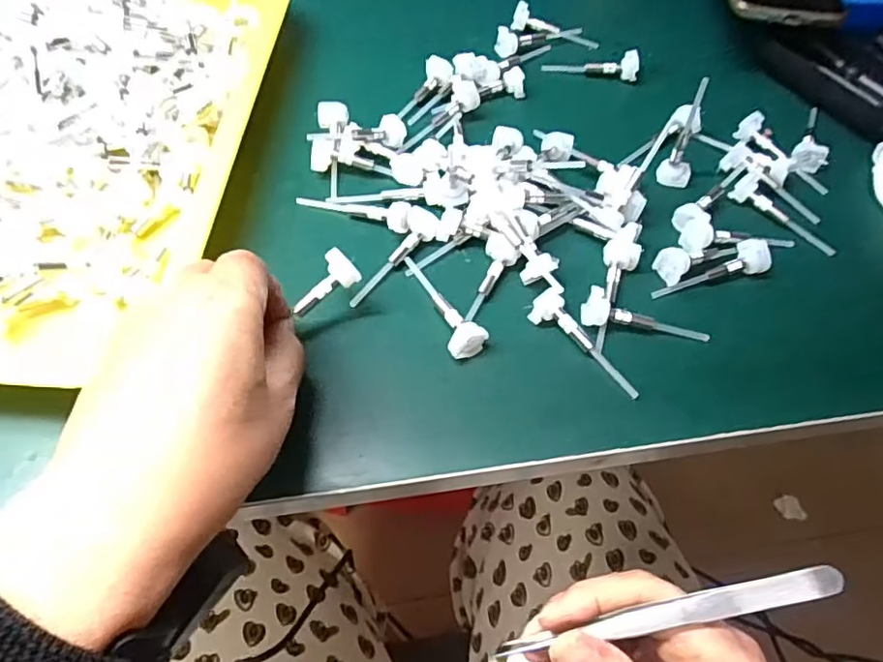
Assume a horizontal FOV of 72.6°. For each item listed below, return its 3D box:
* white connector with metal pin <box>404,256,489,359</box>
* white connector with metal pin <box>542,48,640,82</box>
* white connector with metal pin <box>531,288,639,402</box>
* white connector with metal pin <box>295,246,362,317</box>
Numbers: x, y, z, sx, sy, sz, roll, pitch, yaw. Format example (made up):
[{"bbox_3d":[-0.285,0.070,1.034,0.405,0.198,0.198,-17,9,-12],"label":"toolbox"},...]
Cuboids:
[{"bbox_3d":[-0.002,-0.014,0.302,0.018,0.011,0.064,-27,63,-19],"label":"white connector with metal pin"},{"bbox_3d":[0.103,-0.185,0.412,0.063,0.016,0.015,9,58,2],"label":"white connector with metal pin"},{"bbox_3d":[0.071,0.005,0.293,0.016,0.012,0.067,-36,67,-23],"label":"white connector with metal pin"},{"bbox_3d":[-0.055,-0.021,0.282,0.014,0.014,0.034,40,81,21],"label":"white connector with metal pin"}]

